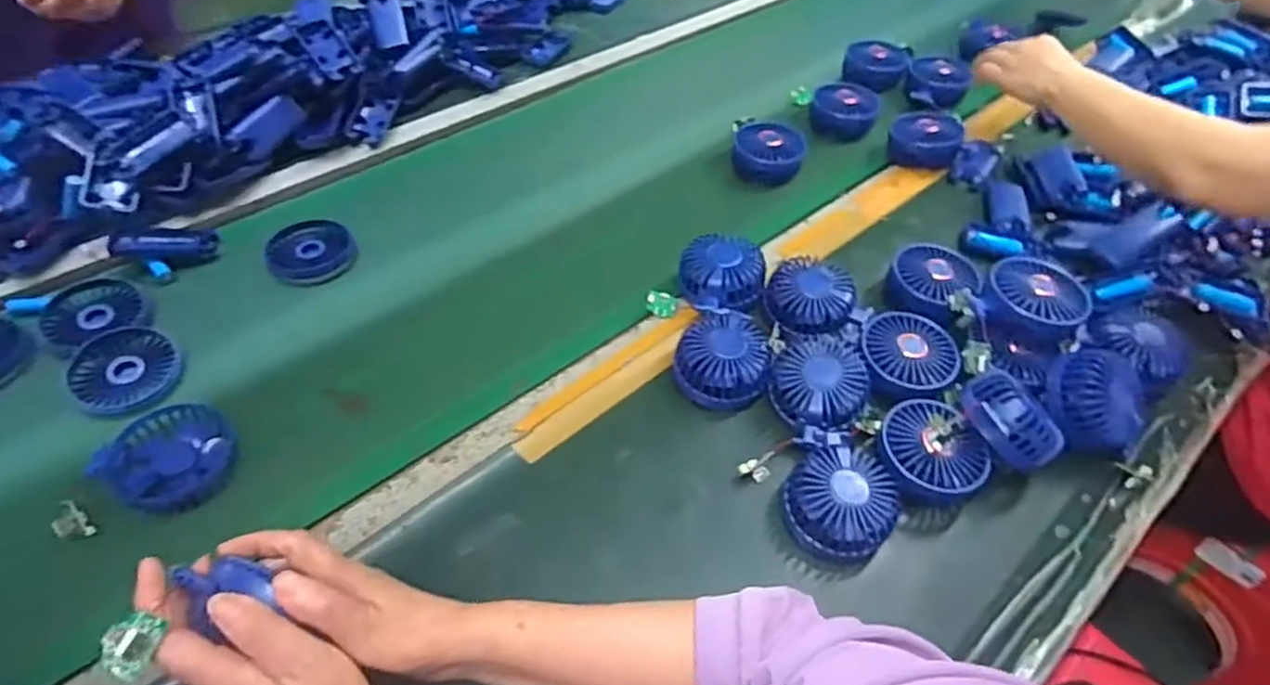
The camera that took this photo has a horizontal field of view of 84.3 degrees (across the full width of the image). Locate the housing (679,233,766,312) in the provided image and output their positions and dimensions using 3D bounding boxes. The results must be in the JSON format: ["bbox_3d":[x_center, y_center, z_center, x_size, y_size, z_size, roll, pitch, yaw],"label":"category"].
[{"bbox_3d":[0.088,-0.068,0.713,0.087,0.044,0.089,0,49,-3],"label":"housing"}]

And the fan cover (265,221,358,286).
[{"bbox_3d":[-0.346,-0.098,0.754,0.087,0.020,0.085,-21,54,-20],"label":"fan cover"}]

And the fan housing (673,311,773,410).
[{"bbox_3d":[0.082,0.014,0.658,0.087,0.050,0.101,11,50,6],"label":"fan housing"}]

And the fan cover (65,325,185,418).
[{"bbox_3d":[-0.460,0.027,0.638,0.102,0.022,0.087,35,56,24],"label":"fan cover"}]

